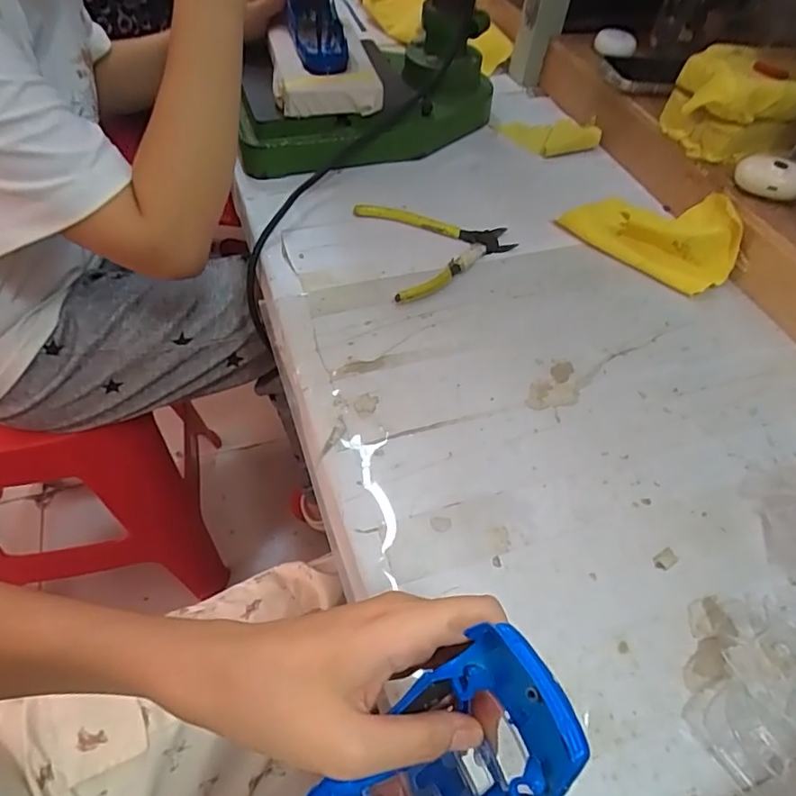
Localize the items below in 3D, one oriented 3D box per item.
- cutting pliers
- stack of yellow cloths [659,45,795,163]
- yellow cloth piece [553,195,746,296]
[{"bbox_3d":[0.043,-0.145,0.524,0.135,0.015,0.133,-13,55,-15],"label":"cutting pliers"},{"bbox_3d":[0.341,-0.296,0.563,0.110,0.072,0.102,-4,51,-8],"label":"stack of yellow cloths"},{"bbox_3d":[0.252,-0.171,0.546,0.162,0.048,0.089,35,57,20],"label":"yellow cloth piece"}]

